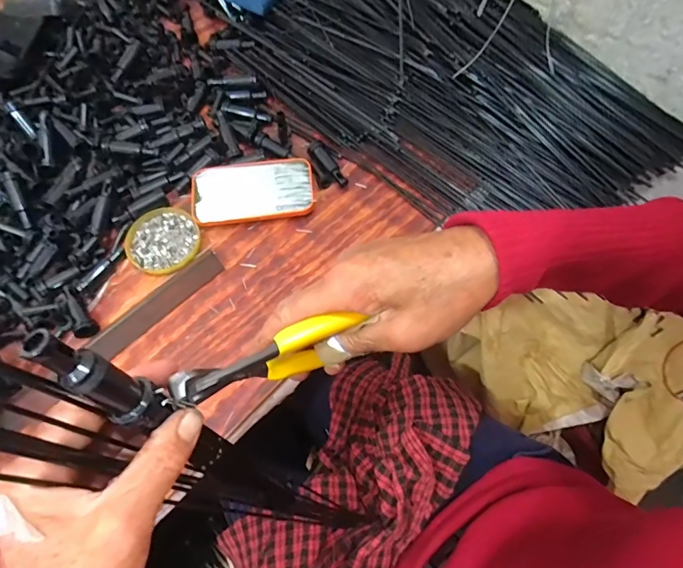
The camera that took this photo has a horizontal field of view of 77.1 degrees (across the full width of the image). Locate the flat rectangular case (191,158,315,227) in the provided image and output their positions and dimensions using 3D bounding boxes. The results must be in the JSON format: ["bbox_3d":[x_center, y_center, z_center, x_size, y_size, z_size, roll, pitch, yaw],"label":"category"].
[{"bbox_3d":[-0.107,-0.114,0.523,0.144,0.018,0.078,-5,67,-1],"label":"flat rectangular case"}]

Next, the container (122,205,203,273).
[{"bbox_3d":[-0.212,-0.053,0.510,0.083,0.009,0.083,-1,67,1],"label":"container"}]

